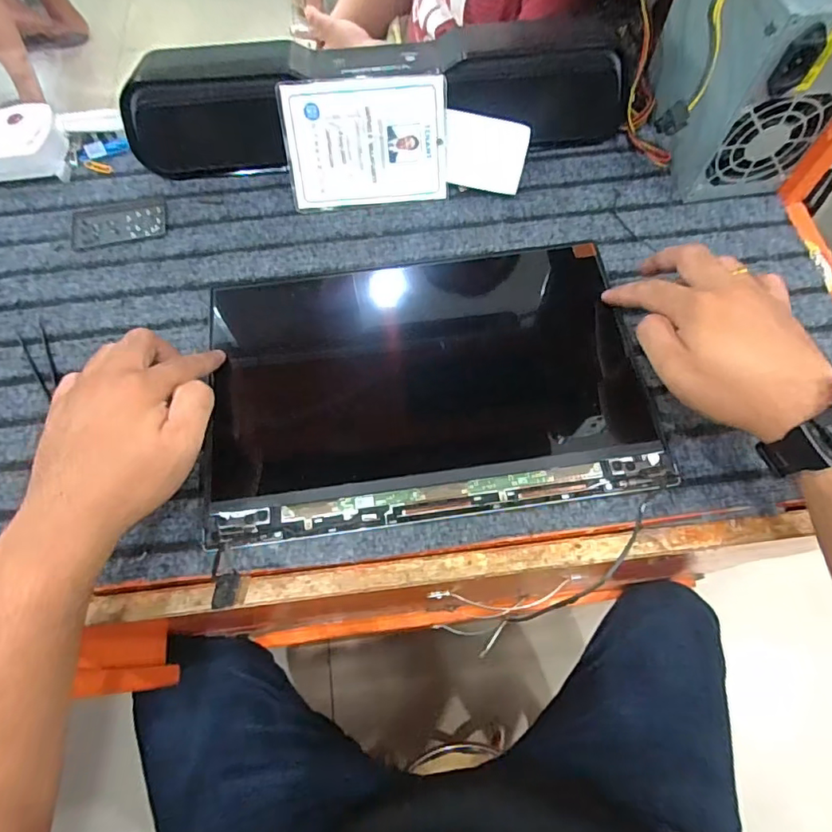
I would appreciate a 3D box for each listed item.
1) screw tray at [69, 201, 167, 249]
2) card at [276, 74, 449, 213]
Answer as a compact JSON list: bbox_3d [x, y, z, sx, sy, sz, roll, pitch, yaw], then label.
[{"bbox_3d":[-0.262,-0.170,0.459,0.080,0.004,0.044,-11,66,-3],"label":"screw tray"},{"bbox_3d":[-0.041,-0.227,0.438,0.133,0.096,0.005,-4,33,-2],"label":"card"}]

